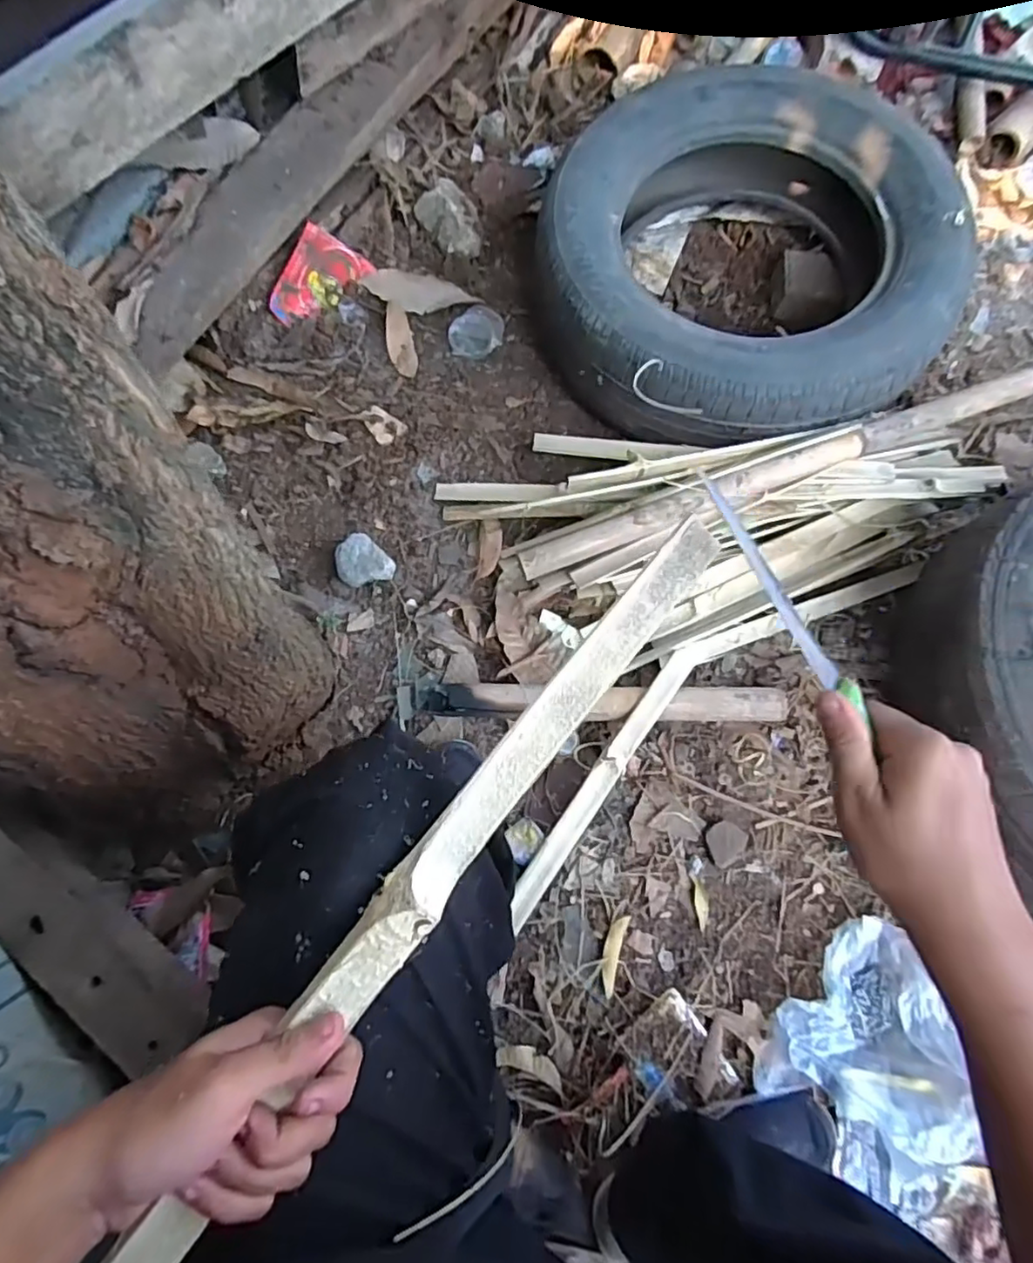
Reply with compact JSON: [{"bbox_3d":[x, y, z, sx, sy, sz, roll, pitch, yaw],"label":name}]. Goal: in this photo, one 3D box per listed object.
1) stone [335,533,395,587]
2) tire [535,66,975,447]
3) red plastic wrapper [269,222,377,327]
[{"bbox_3d":[-0.216,-0.092,0.869,0.080,0.042,0.067,41,76,11],"label":"stone"},{"bbox_3d":[0.336,-0.548,0.919,0.565,0.160,0.581,0,72,-1],"label":"tire"},{"bbox_3d":[-0.320,-0.561,0.998,0.113,0.027,0.160,27,101,-33],"label":"red plastic wrapper"}]

